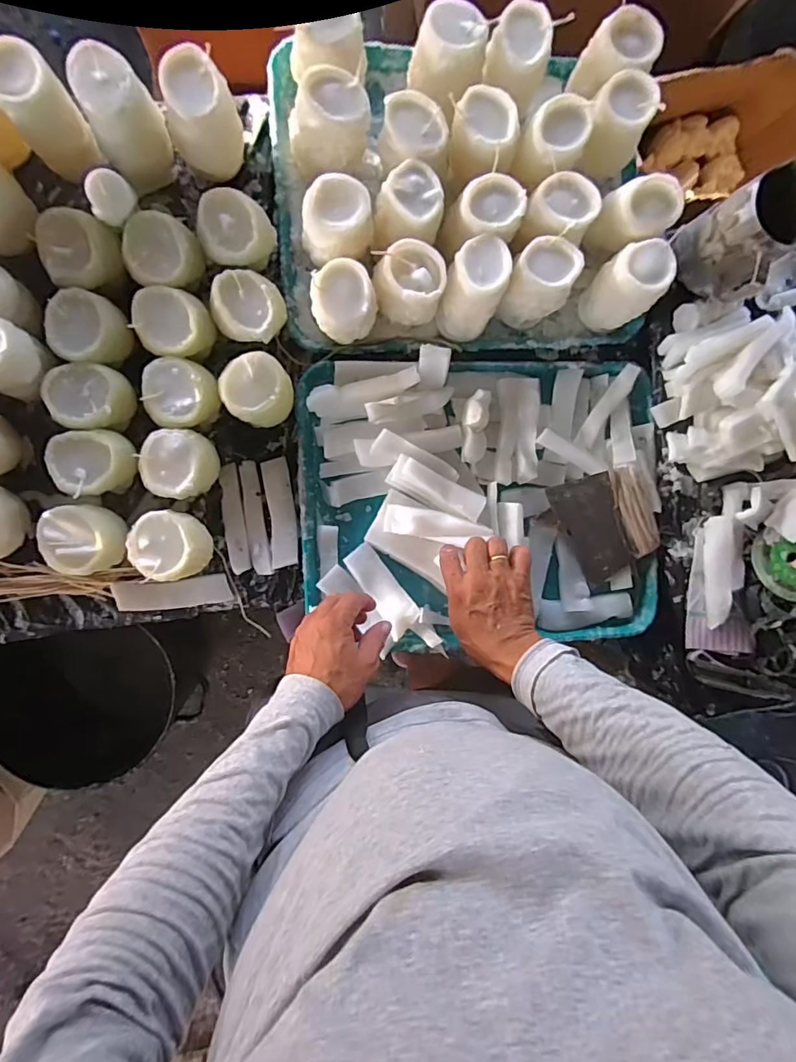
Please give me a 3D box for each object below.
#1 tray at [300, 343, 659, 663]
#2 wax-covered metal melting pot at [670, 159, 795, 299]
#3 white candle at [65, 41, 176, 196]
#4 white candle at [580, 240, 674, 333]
[{"bbox_3d":[0.107,-0.035,0.614,0.435,0.050,0.339,-2,92,-8],"label":"tray"},{"bbox_3d":[0.383,-0.315,0.559,0.090,0.102,0.104,-25,95,-7],"label":"wax-covered metal melting pot"},{"bbox_3d":[-0.275,-0.410,0.522,0.071,0.130,0.063,-38,88,-5],"label":"white candle"},{"bbox_3d":[0.261,-0.281,0.594,0.065,0.104,0.066,0,92,-8],"label":"white candle"}]

